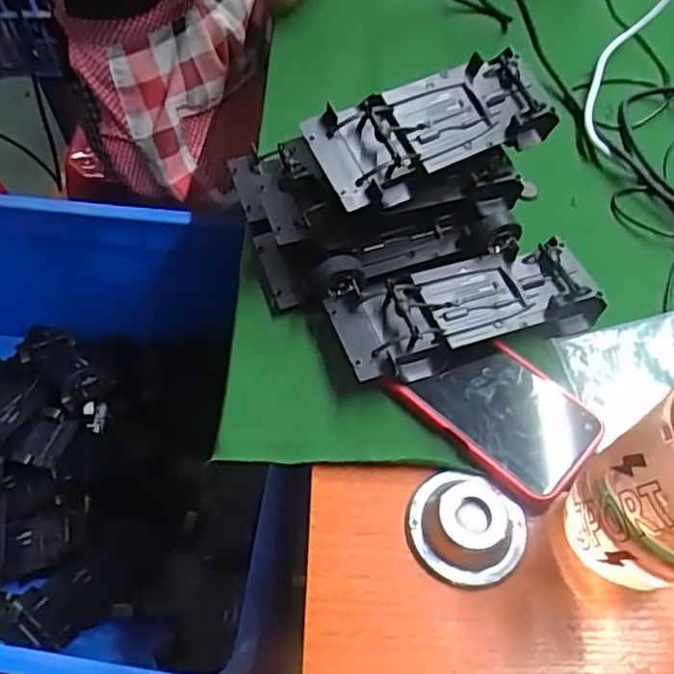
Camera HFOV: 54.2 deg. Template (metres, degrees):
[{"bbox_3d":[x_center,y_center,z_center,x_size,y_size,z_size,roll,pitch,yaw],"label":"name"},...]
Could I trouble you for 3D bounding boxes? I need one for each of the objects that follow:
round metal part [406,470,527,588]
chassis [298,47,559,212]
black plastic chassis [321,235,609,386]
[{"bbox_3d":[0.079,0.113,0.399,0.068,0.022,0.068,36,63,20],"label":"round metal part"},{"bbox_3d":[0.071,-0.153,0.475,0.193,0.038,0.071,-25,61,-17],"label":"chassis"},{"bbox_3d":[0.092,-0.021,0.469,0.196,0.032,0.076,-14,58,-11],"label":"black plastic chassis"}]

